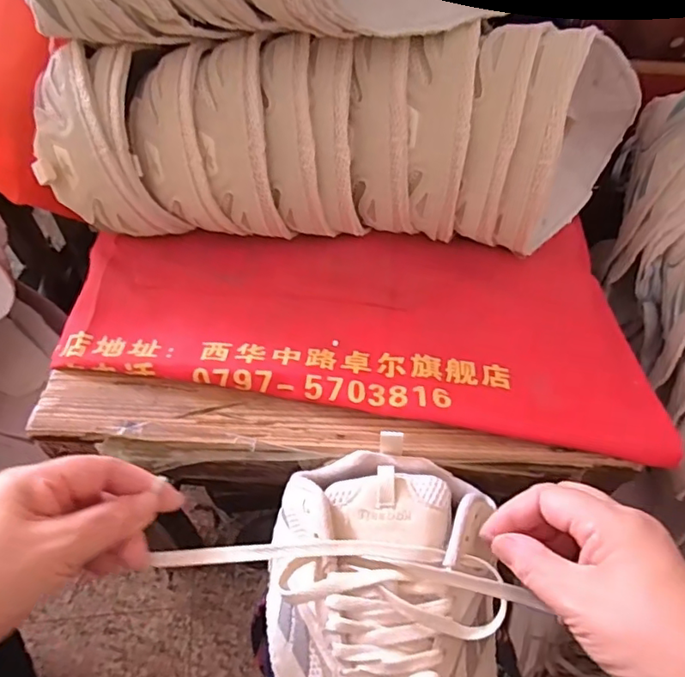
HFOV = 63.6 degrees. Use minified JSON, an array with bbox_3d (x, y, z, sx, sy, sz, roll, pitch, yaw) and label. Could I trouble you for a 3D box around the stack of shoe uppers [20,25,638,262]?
[{"bbox_3d":[0.009,-0.155,0.433,0.480,0.153,0.124,1,57,-1],"label":"stack of shoe uppers"}]

